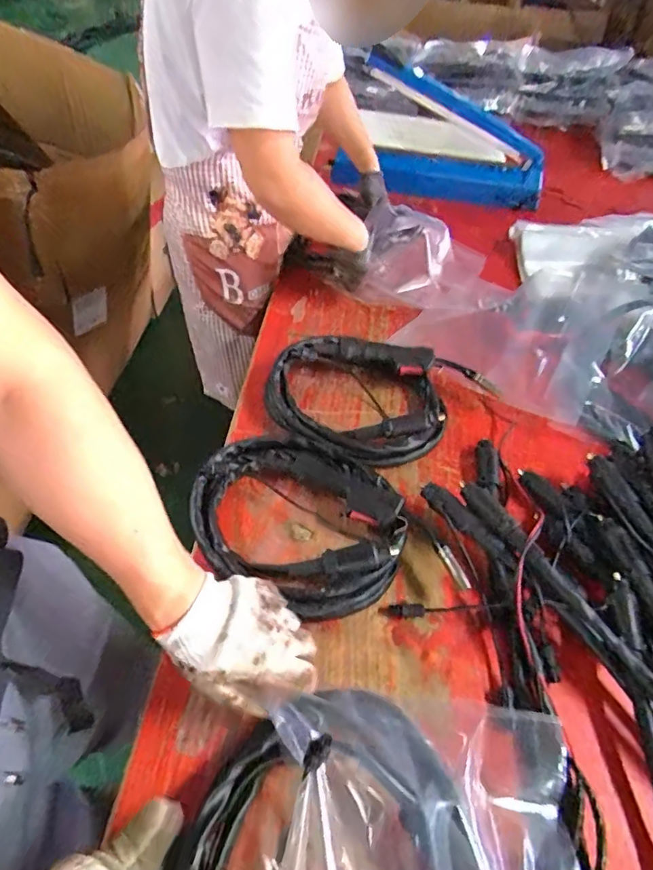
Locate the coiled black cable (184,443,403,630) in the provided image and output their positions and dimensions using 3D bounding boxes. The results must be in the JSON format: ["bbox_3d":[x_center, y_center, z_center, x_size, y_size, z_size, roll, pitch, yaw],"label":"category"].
[{"bbox_3d":[-0.036,0.104,0.645,0.269,0.047,0.214,24,52,14],"label":"coiled black cable"}]

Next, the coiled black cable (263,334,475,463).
[{"bbox_3d":[0.055,-0.068,0.779,0.279,0.040,0.233,21,51,12],"label":"coiled black cable"}]

